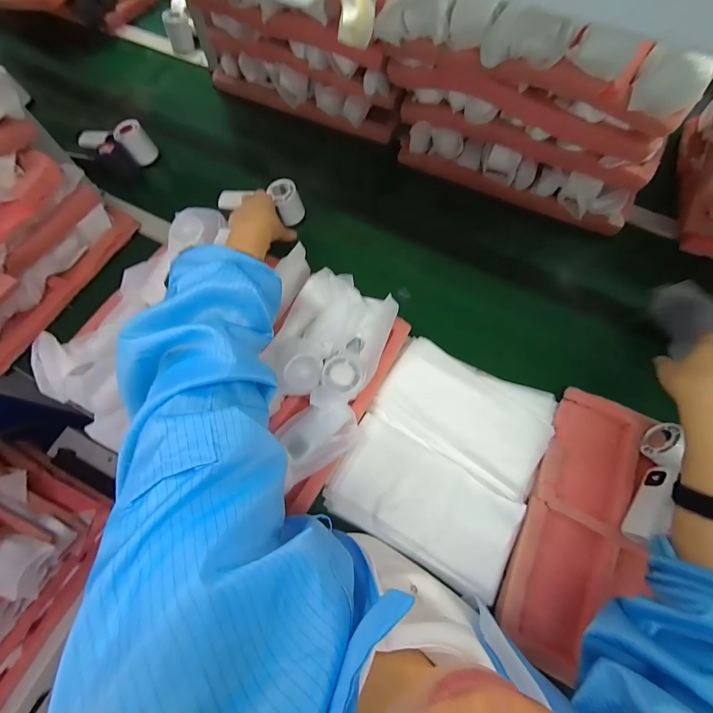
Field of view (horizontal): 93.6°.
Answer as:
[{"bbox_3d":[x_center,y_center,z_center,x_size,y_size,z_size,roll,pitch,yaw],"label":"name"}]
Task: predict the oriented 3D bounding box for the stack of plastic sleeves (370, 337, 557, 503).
[{"bbox_3d":[0.157,0.074,0.483,0.232,0.016,0.149,31,73,11],"label":"stack of plastic sleeves"}]

